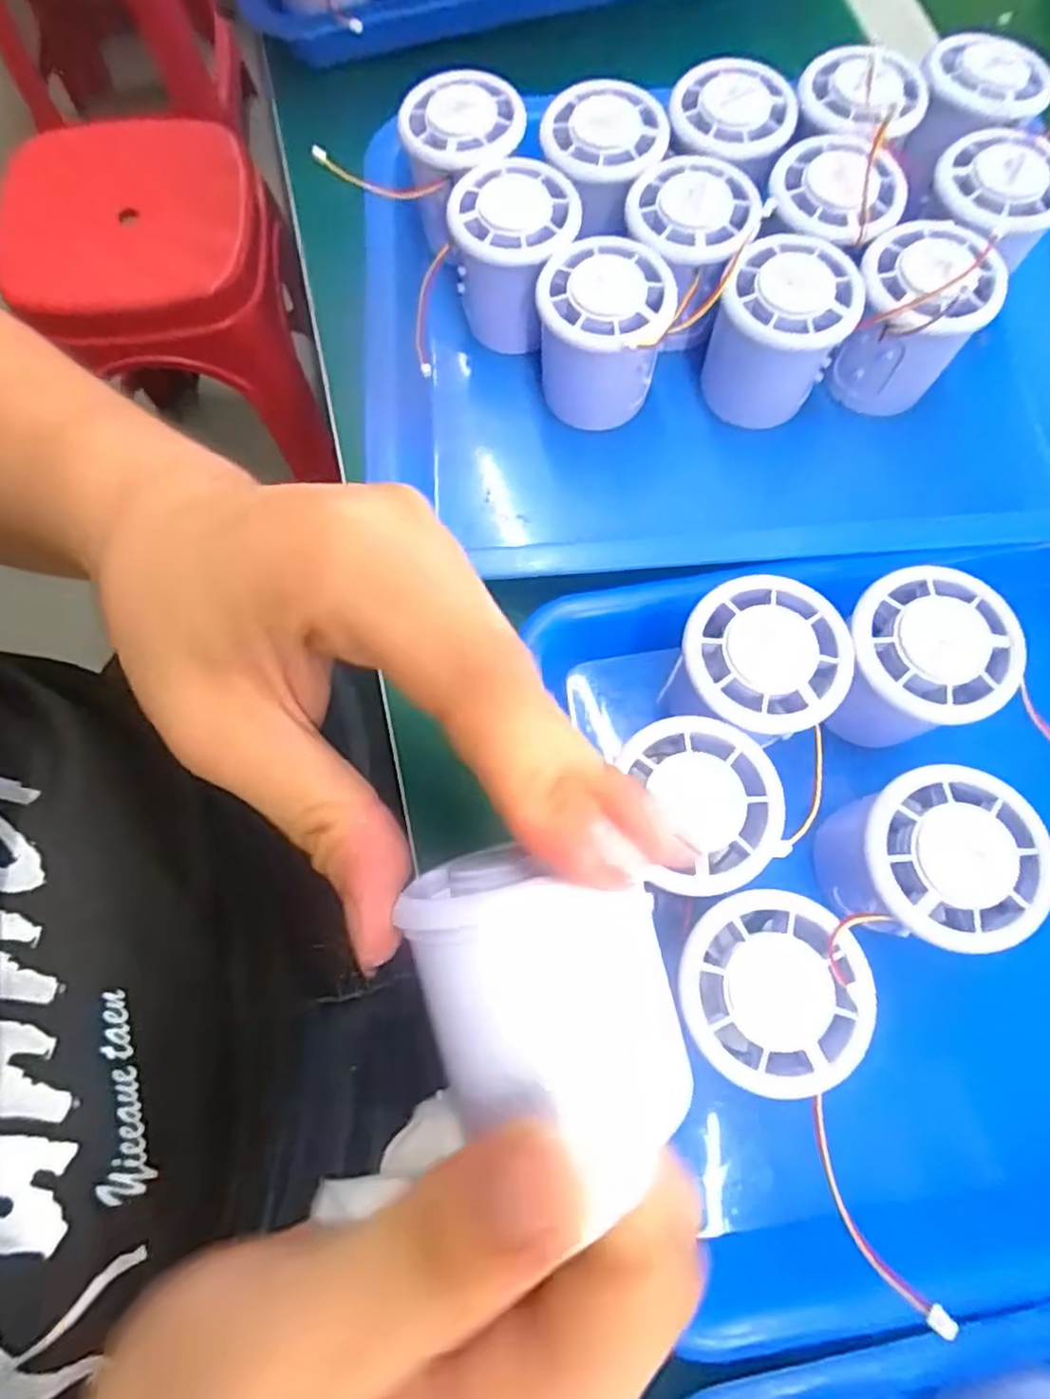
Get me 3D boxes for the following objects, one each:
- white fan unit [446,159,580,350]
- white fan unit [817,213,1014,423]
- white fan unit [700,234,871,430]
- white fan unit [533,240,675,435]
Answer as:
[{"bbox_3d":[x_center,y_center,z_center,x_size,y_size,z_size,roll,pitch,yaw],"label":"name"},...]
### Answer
[{"bbox_3d":[-0.005,-0.199,0.310,0.056,0.056,0.056,8,73,2],"label":"white fan unit"},{"bbox_3d":[0.164,-0.163,0.293,0.054,0.054,0.059,22,74,6],"label":"white fan unit"},{"bbox_3d":[0.108,-0.153,0.297,0.052,0.059,0.060,23,74,7],"label":"white fan unit"},{"bbox_3d":[0.034,-0.157,0.301,0.053,0.060,0.050,0,74,1],"label":"white fan unit"}]

